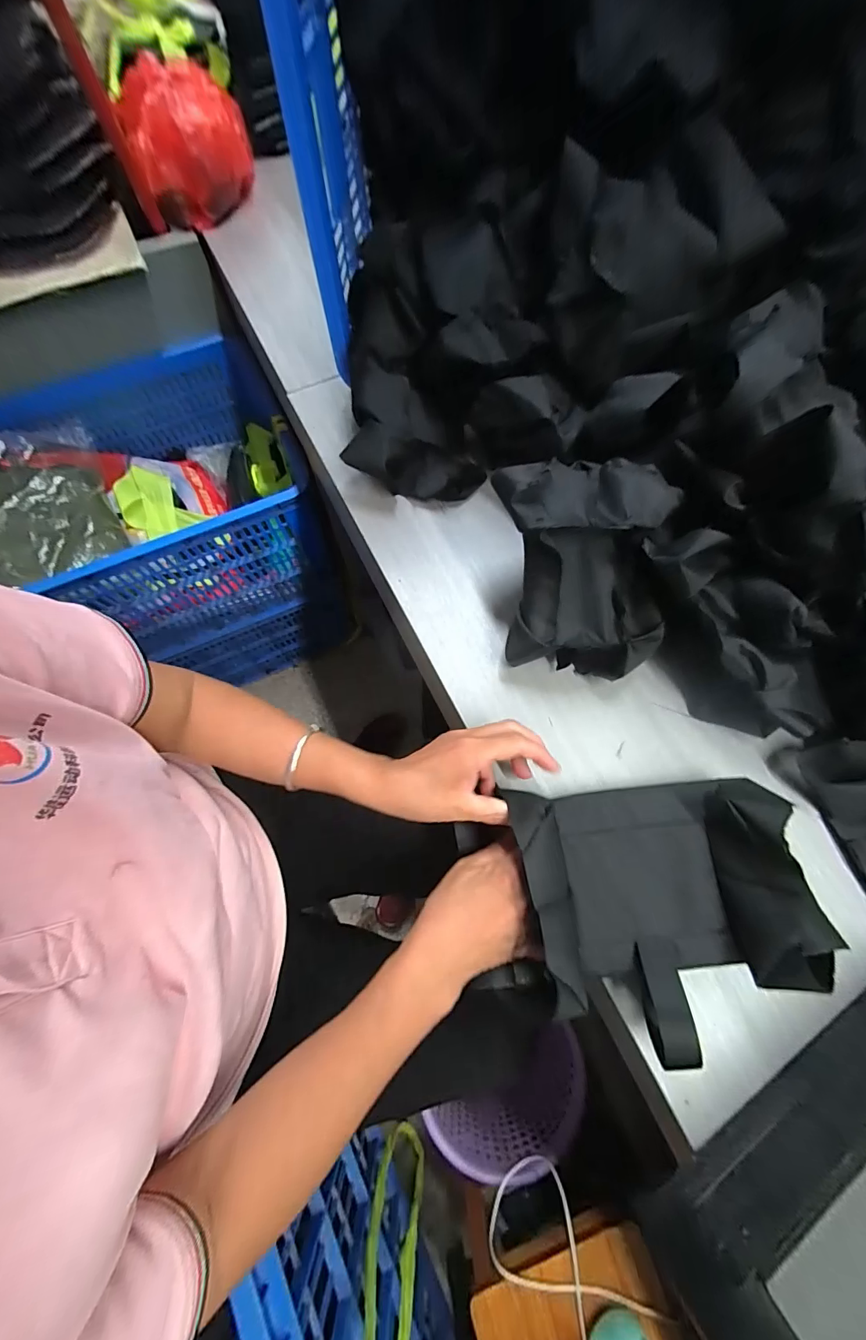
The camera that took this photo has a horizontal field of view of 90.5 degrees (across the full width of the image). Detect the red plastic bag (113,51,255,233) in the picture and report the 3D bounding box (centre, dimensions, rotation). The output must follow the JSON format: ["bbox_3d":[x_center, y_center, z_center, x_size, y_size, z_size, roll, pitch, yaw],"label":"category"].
[{"bbox_3d":[-0.374,-0.812,0.671,0.171,0.131,0.160,-22,73,-7],"label":"red plastic bag"}]

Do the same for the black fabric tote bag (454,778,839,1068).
[{"bbox_3d":[0.150,0.189,0.334,0.231,0.080,0.186,-3,71,-1],"label":"black fabric tote bag"}]

